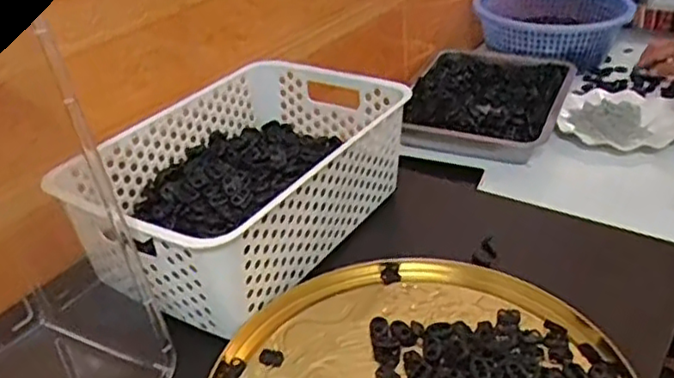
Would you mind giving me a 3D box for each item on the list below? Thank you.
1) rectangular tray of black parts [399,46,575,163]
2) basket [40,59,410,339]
[{"bbox_3d":[0.237,-0.146,1.057,0.231,0.044,0.320,11,35,22],"label":"rectangular tray of black parts"},{"bbox_3d":[-0.083,-0.011,0.635,0.200,0.101,0.304,18,38,30],"label":"basket"}]

